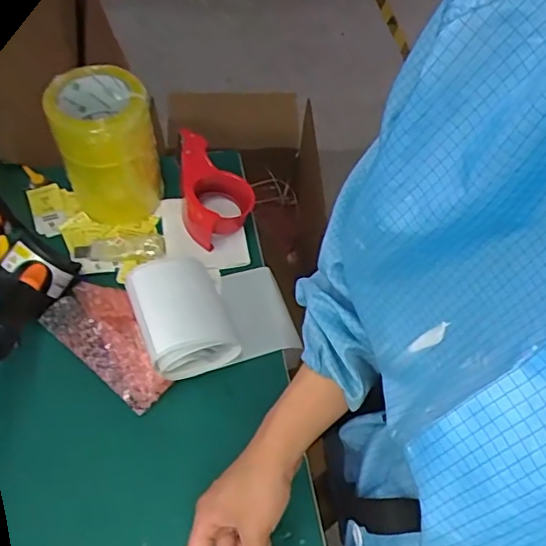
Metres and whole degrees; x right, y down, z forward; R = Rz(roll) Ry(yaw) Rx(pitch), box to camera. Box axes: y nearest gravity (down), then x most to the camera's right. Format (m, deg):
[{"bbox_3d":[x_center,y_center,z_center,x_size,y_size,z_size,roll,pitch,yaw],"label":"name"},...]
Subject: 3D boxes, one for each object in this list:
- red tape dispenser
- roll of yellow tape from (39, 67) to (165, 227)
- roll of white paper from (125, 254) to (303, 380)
[{"bbox_3d":[-0.075,-0.115,0.749,0.092,0.055,0.172,-5,57,-5],"label":"red tape dispenser"},{"bbox_3d":[-0.201,-0.154,0.697,0.104,0.158,0.108,1,56,-1],"label":"roll of yellow tape"},{"bbox_3d":[-0.065,0.036,0.645,0.174,0.112,0.127,-20,59,-15],"label":"roll of white paper"}]

